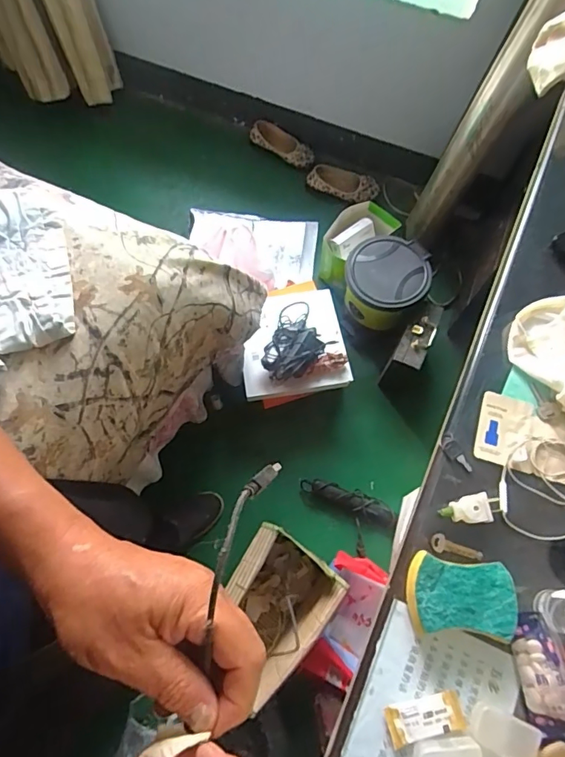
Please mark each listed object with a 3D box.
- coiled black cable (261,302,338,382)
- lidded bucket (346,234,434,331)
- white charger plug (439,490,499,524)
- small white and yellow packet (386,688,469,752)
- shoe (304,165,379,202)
[{"bbox_3d":[0.030,-0.100,1.235,0.157,0.046,0.206,39,73,13],"label":"coiled black cable"},{"bbox_3d":[0.281,-0.254,1.360,0.210,0.222,0.210,0,69,-1],"label":"lidded bucket"},{"bbox_3d":[0.208,0.145,0.524,0.067,0.013,0.032,-14,70,-6],"label":"white charger plug"},{"bbox_3d":[0.138,0.329,0.462,0.073,0.008,0.034,-14,70,-6],"label":"small white and yellow packet"},{"bbox_3d":[0.205,-0.660,1.619,0.243,0.067,0.080,15,69,5],"label":"shoe"}]

